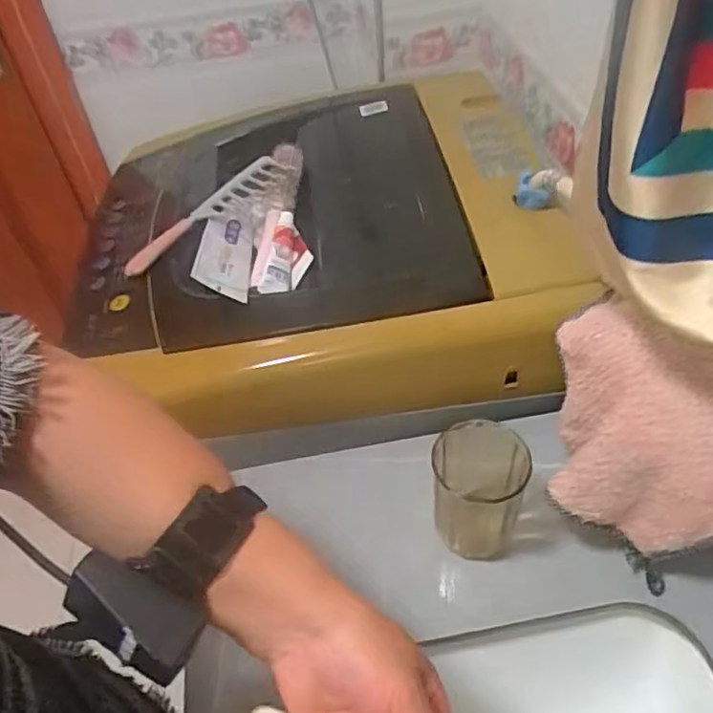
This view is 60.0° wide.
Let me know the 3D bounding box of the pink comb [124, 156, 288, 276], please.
[{"bbox_3d":[-0.166,-0.152,0.678,0.202,0.022,0.038,-40,55,-12],"label":"pink comb"}]

